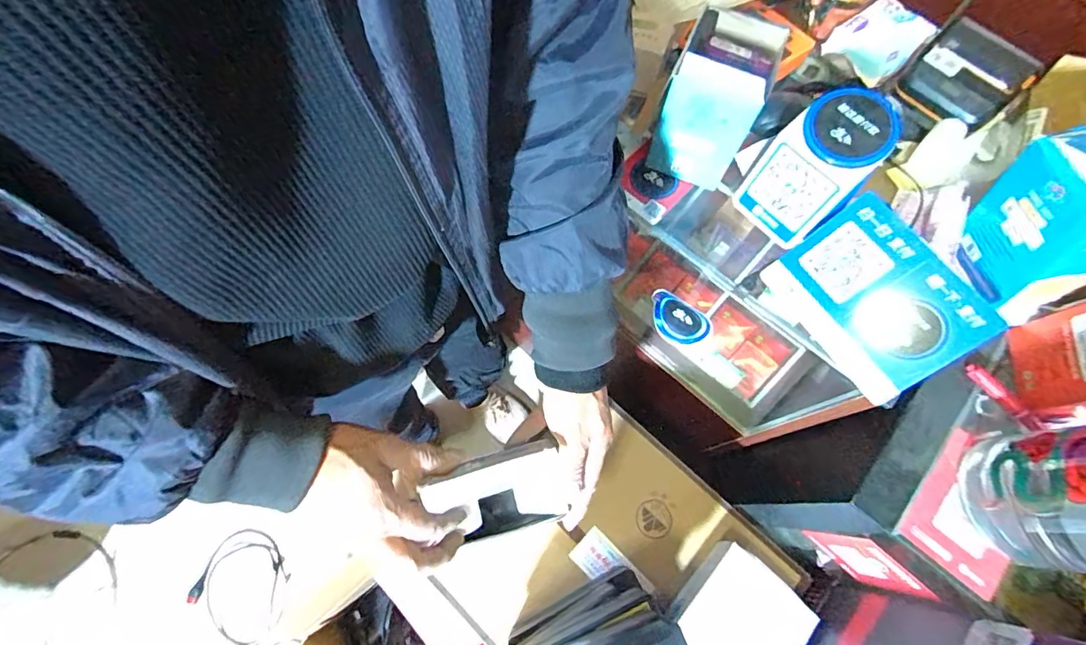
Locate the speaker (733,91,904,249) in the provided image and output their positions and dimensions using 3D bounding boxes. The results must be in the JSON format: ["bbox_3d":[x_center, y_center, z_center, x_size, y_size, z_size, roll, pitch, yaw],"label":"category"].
[{"bbox_3d":[0.257,-0.150,0.467,0.097,0.105,0.090,-39,75,-14],"label":"speaker"}]

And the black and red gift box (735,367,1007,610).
[{"bbox_3d":[0.357,0.174,0.545,0.132,0.256,0.174,37,73,12],"label":"black and red gift box"}]

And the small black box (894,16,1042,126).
[{"bbox_3d":[0.483,-0.281,0.563,0.114,0.038,0.104,-38,74,-14],"label":"small black box"}]

